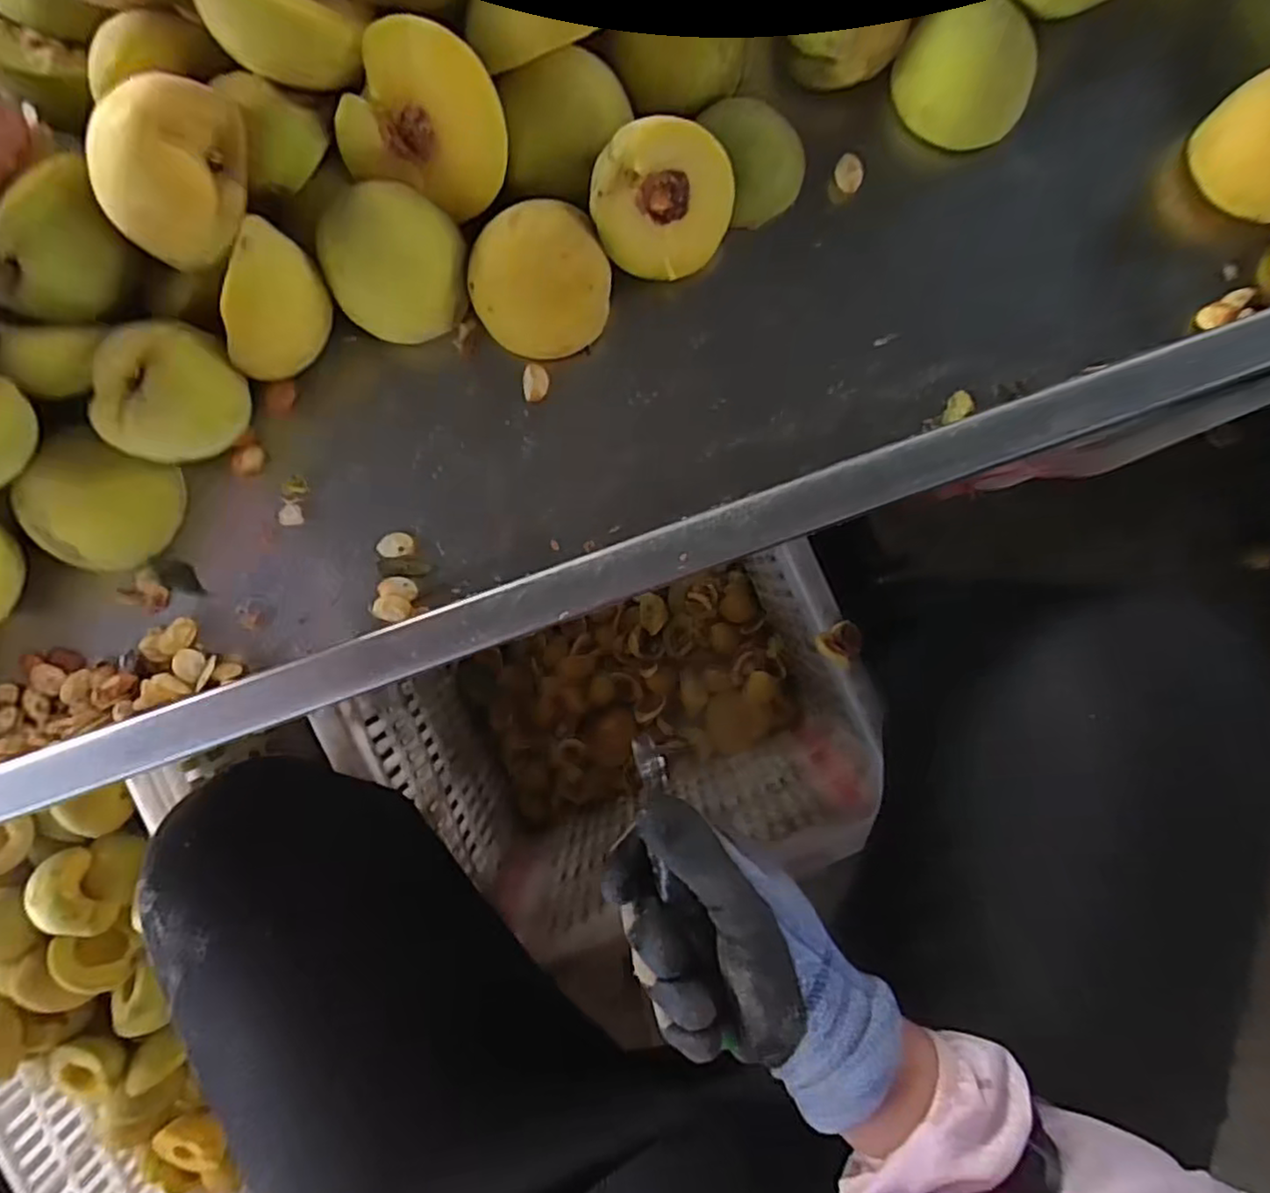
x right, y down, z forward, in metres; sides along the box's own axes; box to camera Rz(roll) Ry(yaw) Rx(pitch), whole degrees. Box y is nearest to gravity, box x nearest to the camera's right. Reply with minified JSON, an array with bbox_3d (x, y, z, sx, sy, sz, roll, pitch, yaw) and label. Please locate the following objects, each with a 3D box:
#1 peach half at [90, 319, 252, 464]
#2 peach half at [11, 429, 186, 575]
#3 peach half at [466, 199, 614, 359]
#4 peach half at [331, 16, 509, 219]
[{"bbox_3d":[-0.197,-0.086,0.294,0.039,0.042,0.056,23,92,3],"label":"peach half"},{"bbox_3d":[-0.248,-0.043,0.317,0.034,0.056,0.059,29,92,42],"label":"peach half"},{"bbox_3d":[-0.041,-0.138,0.305,0.060,0.017,0.061,-3,124,-5],"label":"peach half"},{"bbox_3d":[-0.088,-0.206,0.296,0.066,0.033,0.065,11,131,-10],"label":"peach half"}]

